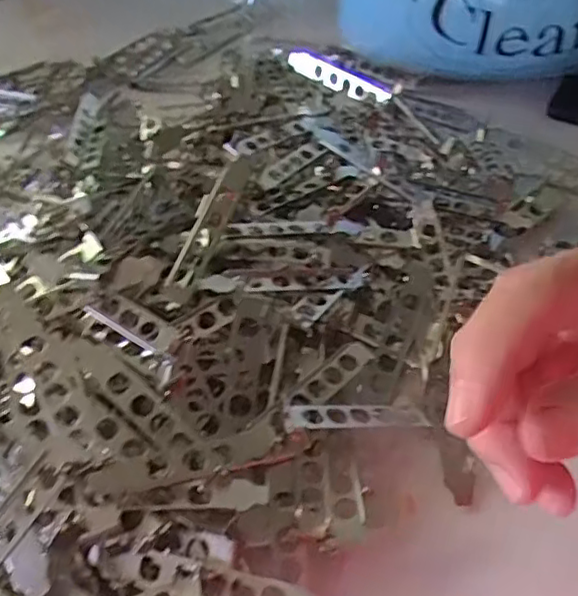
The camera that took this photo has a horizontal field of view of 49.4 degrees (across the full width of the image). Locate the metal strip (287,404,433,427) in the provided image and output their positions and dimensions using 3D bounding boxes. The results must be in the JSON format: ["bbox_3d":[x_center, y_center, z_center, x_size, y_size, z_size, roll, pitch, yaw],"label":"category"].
[{"bbox_3d":[0.039,0.070,0.373,0.093,0.004,0.019,4,32,-25],"label":"metal strip"}]

